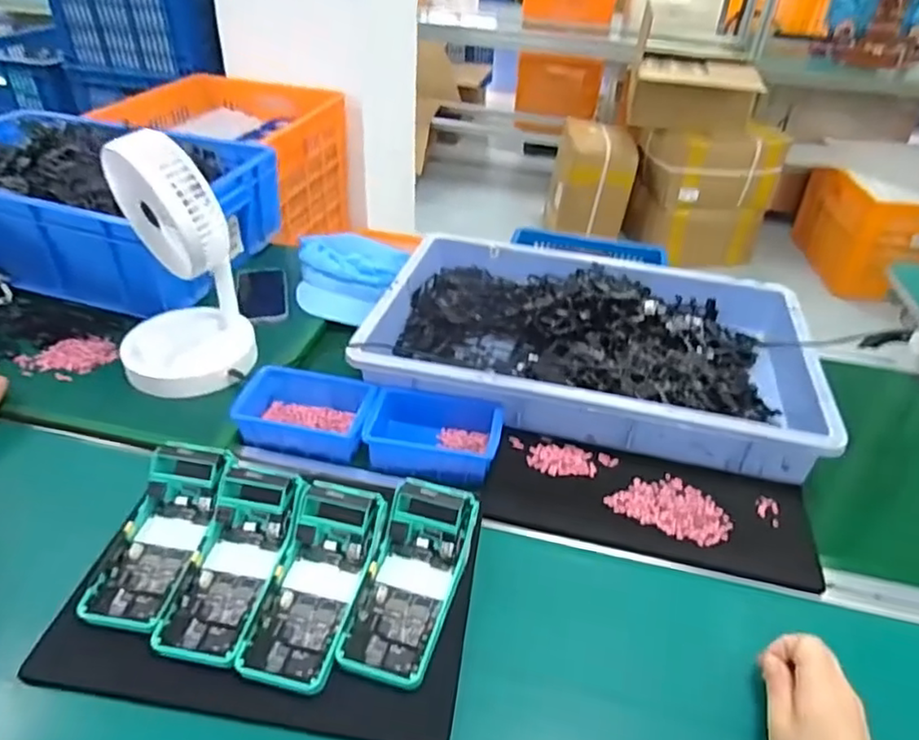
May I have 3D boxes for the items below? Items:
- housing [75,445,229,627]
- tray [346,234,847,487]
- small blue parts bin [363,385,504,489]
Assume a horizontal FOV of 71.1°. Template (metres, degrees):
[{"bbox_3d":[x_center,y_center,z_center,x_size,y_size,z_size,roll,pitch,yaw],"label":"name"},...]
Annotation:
[{"bbox_3d":[-0.279,0.143,0.598,0.075,0.054,0.178,8,37,6],"label":"housing"},{"bbox_3d":[0.183,-0.044,0.895,0.573,0.079,0.368,10,37,9],"label":"tray"},{"bbox_3d":[-0.029,0.078,0.764,0.153,0.057,0.105,7,37,4],"label":"small blue parts bin"}]

